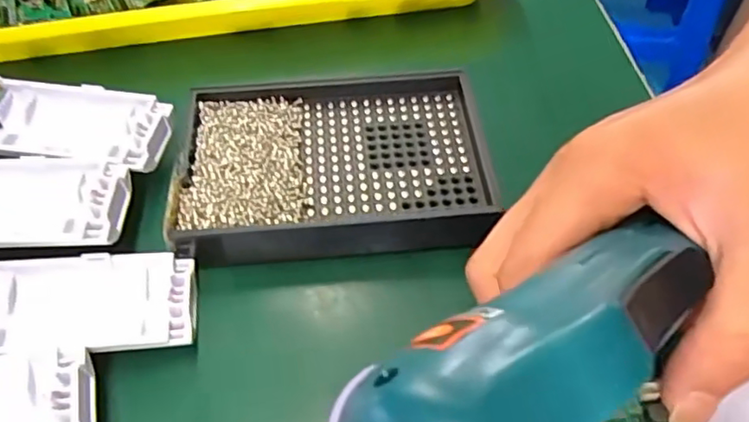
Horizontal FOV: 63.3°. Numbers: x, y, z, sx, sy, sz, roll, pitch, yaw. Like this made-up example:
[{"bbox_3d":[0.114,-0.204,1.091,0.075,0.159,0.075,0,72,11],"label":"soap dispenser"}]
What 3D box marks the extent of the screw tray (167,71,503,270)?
[{"bbox_3d":[-0.017,-0.022,0.279,0.137,0.023,0.091,-4,53,-3],"label":"screw tray"}]

